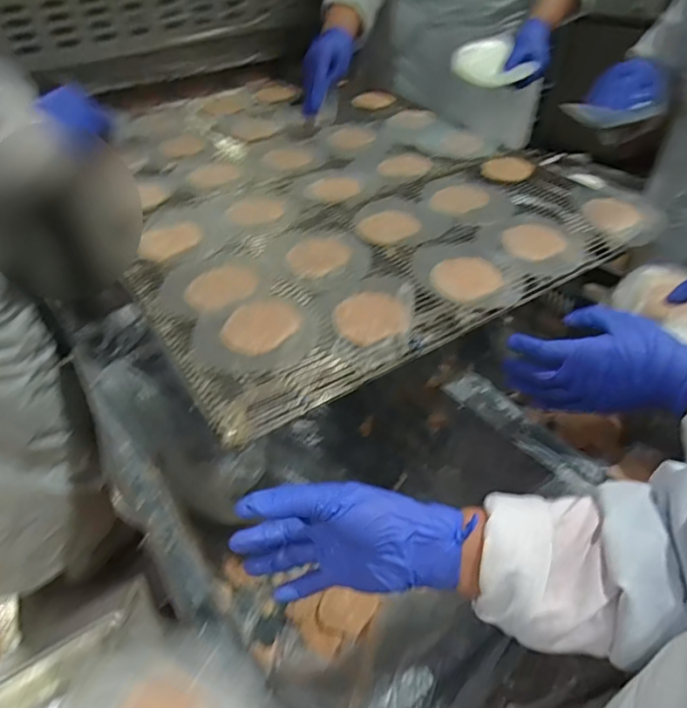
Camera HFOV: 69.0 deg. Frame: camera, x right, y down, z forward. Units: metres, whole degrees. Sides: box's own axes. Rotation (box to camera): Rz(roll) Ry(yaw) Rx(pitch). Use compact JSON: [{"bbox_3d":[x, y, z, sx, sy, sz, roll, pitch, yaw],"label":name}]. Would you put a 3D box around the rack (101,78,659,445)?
[{"bbox_3d":[-0.049,-0.272,0.744,0.619,0.037,0.757,-26,51,-23],"label":"rack"}]

